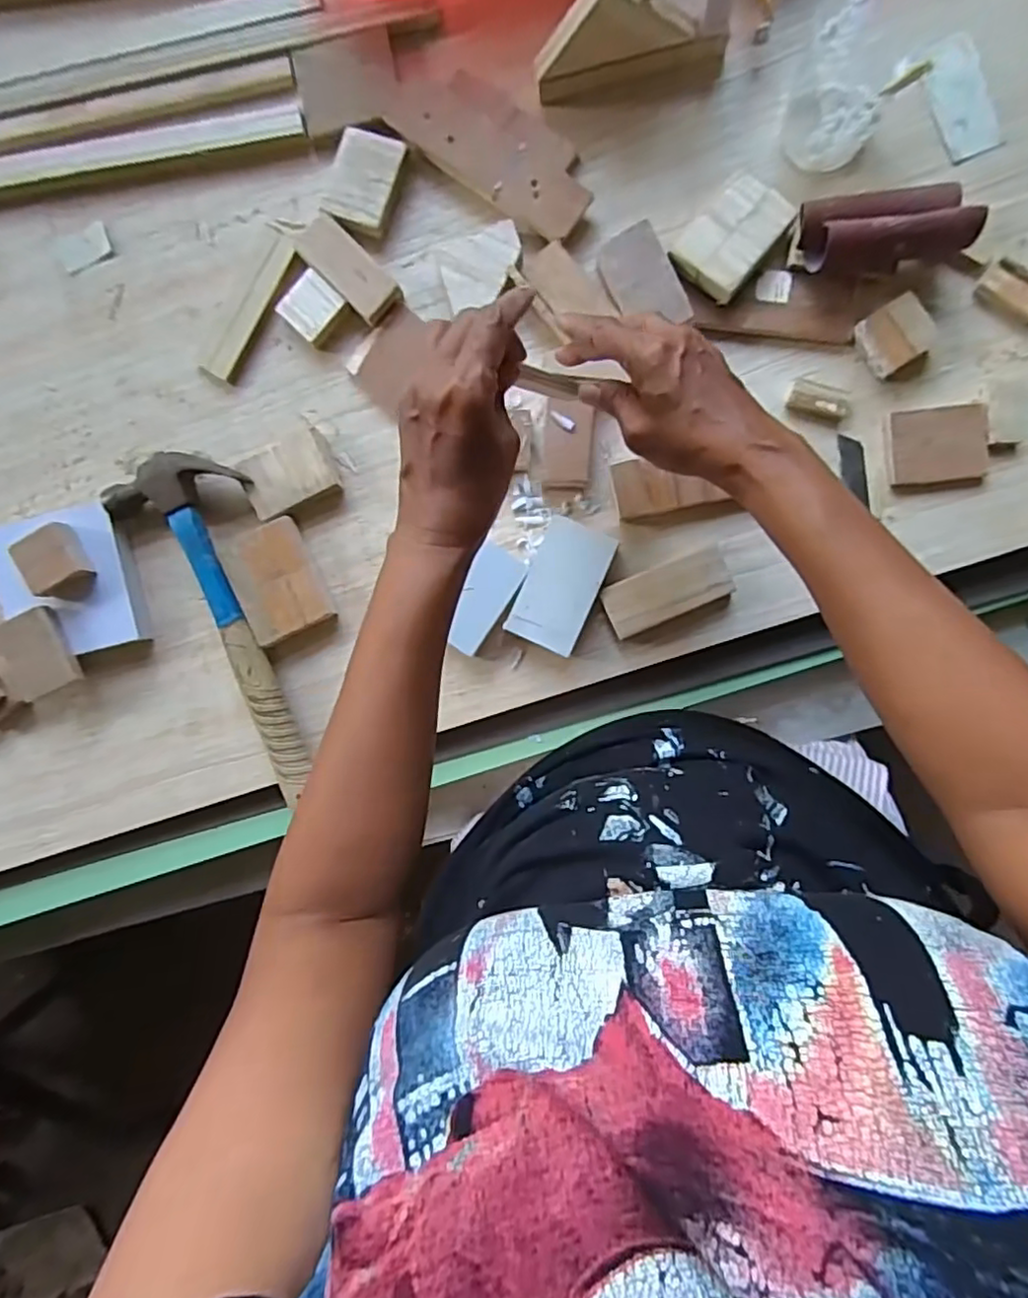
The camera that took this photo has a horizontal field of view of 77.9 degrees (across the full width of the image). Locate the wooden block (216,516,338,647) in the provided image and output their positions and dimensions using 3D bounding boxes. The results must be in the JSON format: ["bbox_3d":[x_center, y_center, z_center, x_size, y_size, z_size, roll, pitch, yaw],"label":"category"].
[{"bbox_3d":[-0.181,-0.051,0.482,0.061,0.021,0.089,-24,91,5],"label":"wooden block"}]

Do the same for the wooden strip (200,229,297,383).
[{"bbox_3d":[-0.201,-0.260,0.484,0.027,0.006,0.117,29,95,2],"label":"wooden strip"}]

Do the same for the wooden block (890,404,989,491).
[{"bbox_3d":[0.301,-0.143,0.450,0.064,0.008,0.057,-5,93,4],"label":"wooden block"}]

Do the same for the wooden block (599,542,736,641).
[{"bbox_3d":[0.111,-0.042,0.464,0.091,0.015,0.040,-23,91,5],"label":"wooden block"}]

